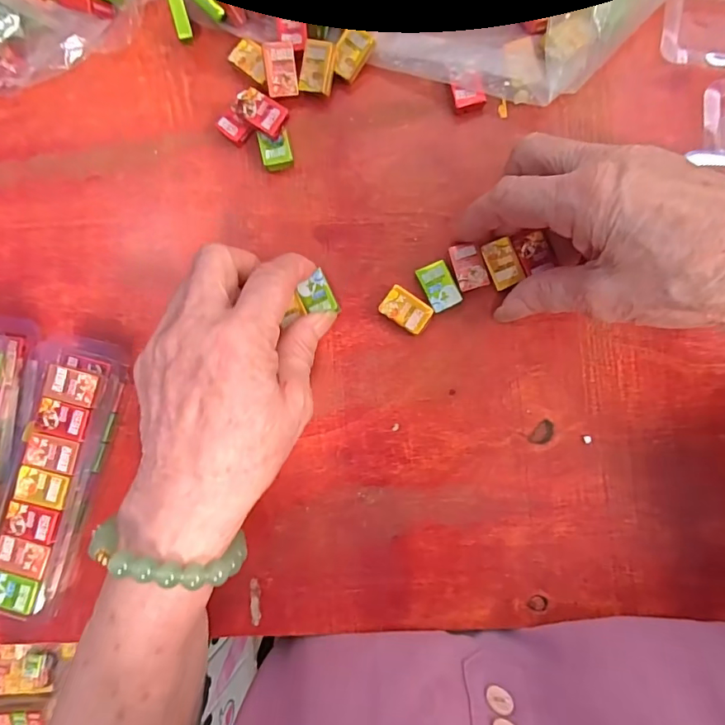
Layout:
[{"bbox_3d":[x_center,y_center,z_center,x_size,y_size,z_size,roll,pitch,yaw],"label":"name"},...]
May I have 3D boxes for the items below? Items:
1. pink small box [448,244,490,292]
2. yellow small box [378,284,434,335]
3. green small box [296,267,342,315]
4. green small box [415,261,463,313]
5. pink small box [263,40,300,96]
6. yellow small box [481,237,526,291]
[{"bbox_3d":[0.056,-0.051,0.247,0.016,0.004,0.025,-16,86,3],"label":"pink small box"},{"bbox_3d":[0.024,-0.028,0.252,0.026,0.008,0.017,34,90,5],"label":"yellow small box"},{"bbox_3d":[-0.025,-0.036,0.253,0.017,0.006,0.024,-28,86,3],"label":"green small box"},{"bbox_3d":[0.041,-0.041,0.250,0.016,0.006,0.025,-26,86,3],"label":"green small box"},{"bbox_3d":[-0.044,-0.161,0.256,0.017,0.004,0.027,-9,111,-15],"label":"pink small box"},{"bbox_3d":[0.074,-0.053,0.245,0.016,0.004,0.026,-21,86,3],"label":"yellow small box"}]

